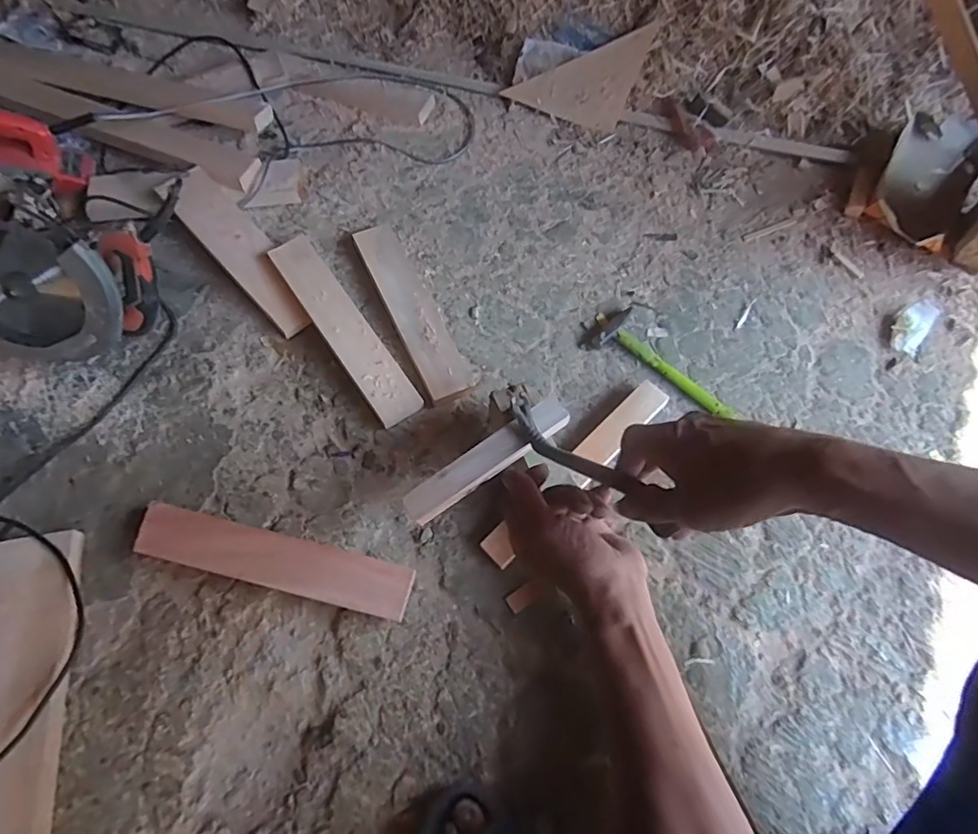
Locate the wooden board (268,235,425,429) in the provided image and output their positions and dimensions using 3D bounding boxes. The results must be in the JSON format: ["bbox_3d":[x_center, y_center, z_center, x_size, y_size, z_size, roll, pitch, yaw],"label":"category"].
[{"bbox_3d":[-0.213,-0.133,0.825,0.064,0.025,0.344,-33,71,-14],"label":"wooden board"}]

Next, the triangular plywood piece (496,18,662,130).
[{"bbox_3d":[0.194,-0.608,1.040,0.278,0.008,0.152,-24,85,5],"label":"triangular plywood piece"}]

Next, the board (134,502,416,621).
[{"bbox_3d":[-0.268,0.183,0.711,0.346,0.033,0.067,13,67,5],"label":"board"}]

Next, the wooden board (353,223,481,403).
[{"bbox_3d":[-0.123,-0.170,0.872,0.076,0.032,0.326,-26,69,-11],"label":"wooden board"}]

